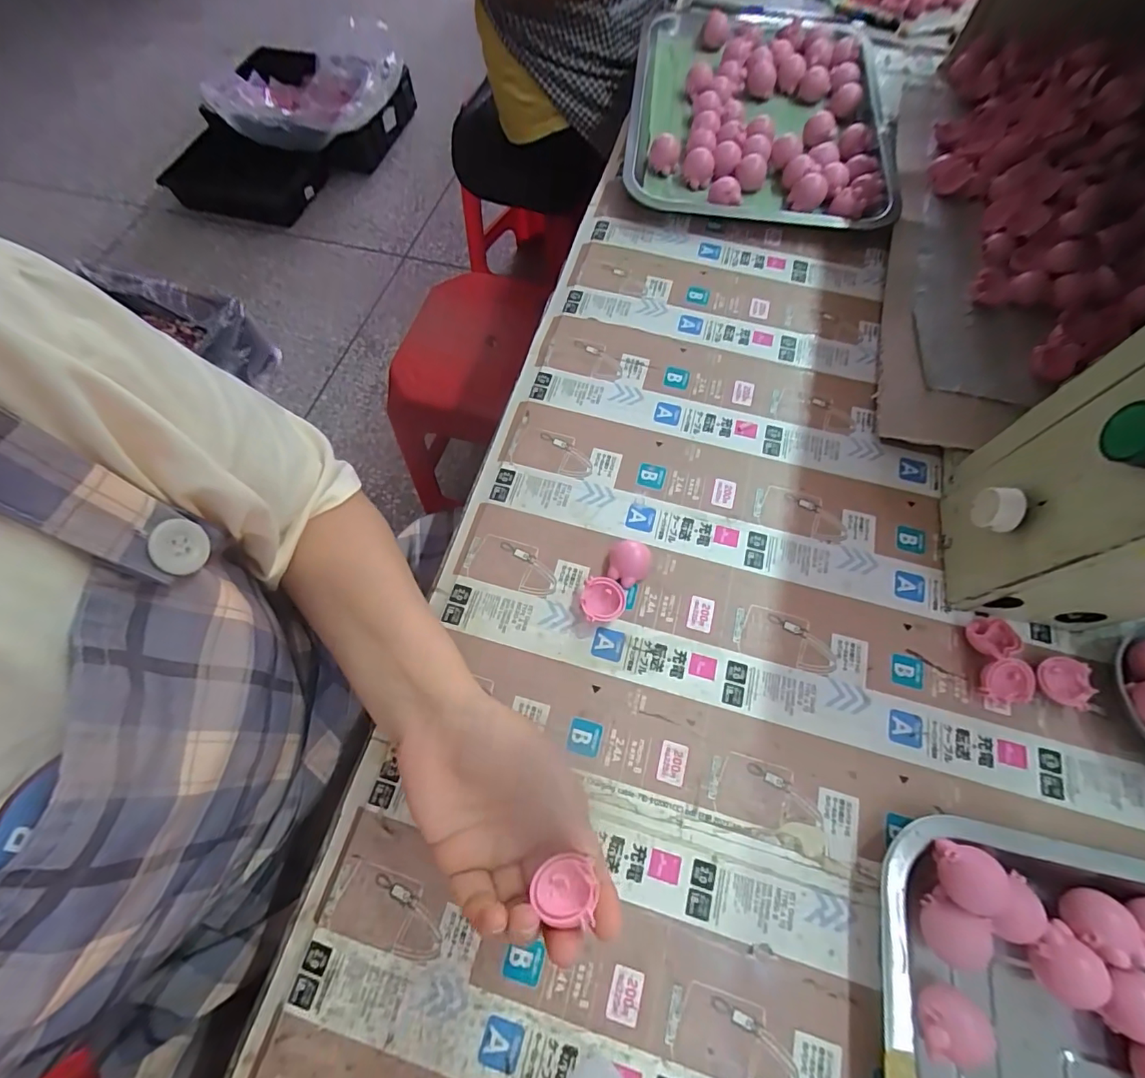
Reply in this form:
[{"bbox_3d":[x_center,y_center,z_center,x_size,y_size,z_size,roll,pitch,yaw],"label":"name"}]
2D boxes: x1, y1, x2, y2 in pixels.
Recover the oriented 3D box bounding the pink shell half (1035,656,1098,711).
[{"bbox_3d":[0.311,0.089,0.318,0.030,0.013,0.030,0,67,1],"label":"pink shell half"}]

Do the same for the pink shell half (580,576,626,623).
[{"bbox_3d":[0.021,0.042,0.337,0.029,0.013,0.029,0,67,1],"label":"pink shell half"}]

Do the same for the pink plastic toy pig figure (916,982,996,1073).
[{"bbox_3d":[0.184,0.238,0.248,0.030,0.028,0.028,3,67,2],"label":"pink plastic toy pig figure"}]

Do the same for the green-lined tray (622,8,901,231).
[{"bbox_3d":[0.201,-0.479,0.543,0.262,0.050,0.380,7,67,4],"label":"green-lined tray"}]

